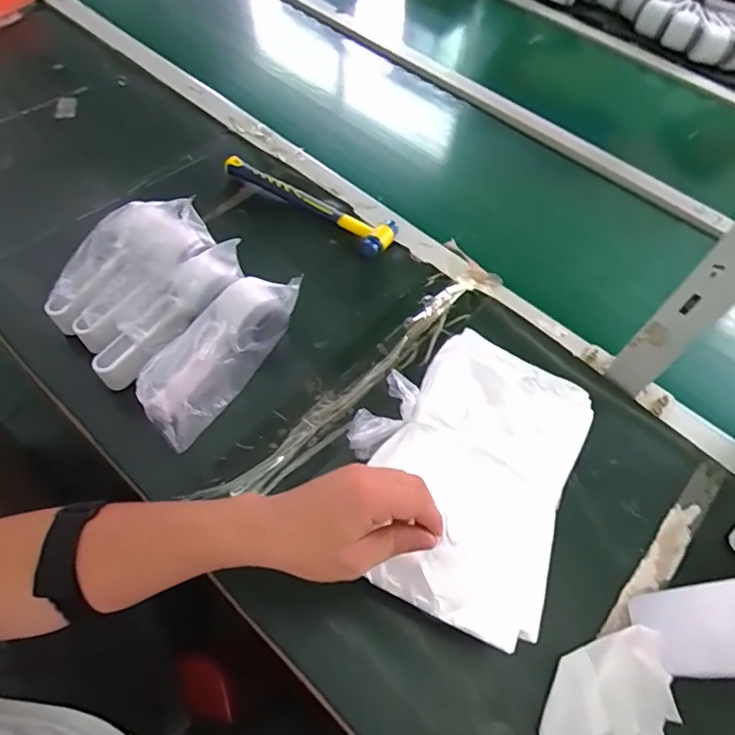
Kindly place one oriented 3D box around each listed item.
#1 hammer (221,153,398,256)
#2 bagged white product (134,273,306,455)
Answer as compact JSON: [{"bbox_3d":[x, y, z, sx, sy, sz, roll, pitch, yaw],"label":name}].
[{"bbox_3d":[-0.081,-0.205,0.648,0.242,0.021,0.055,25,60,11],"label":"hammer"},{"bbox_3d":[-0.147,-0.013,0.500,0.063,0.068,0.175,32,61,15],"label":"bagged white product"}]

